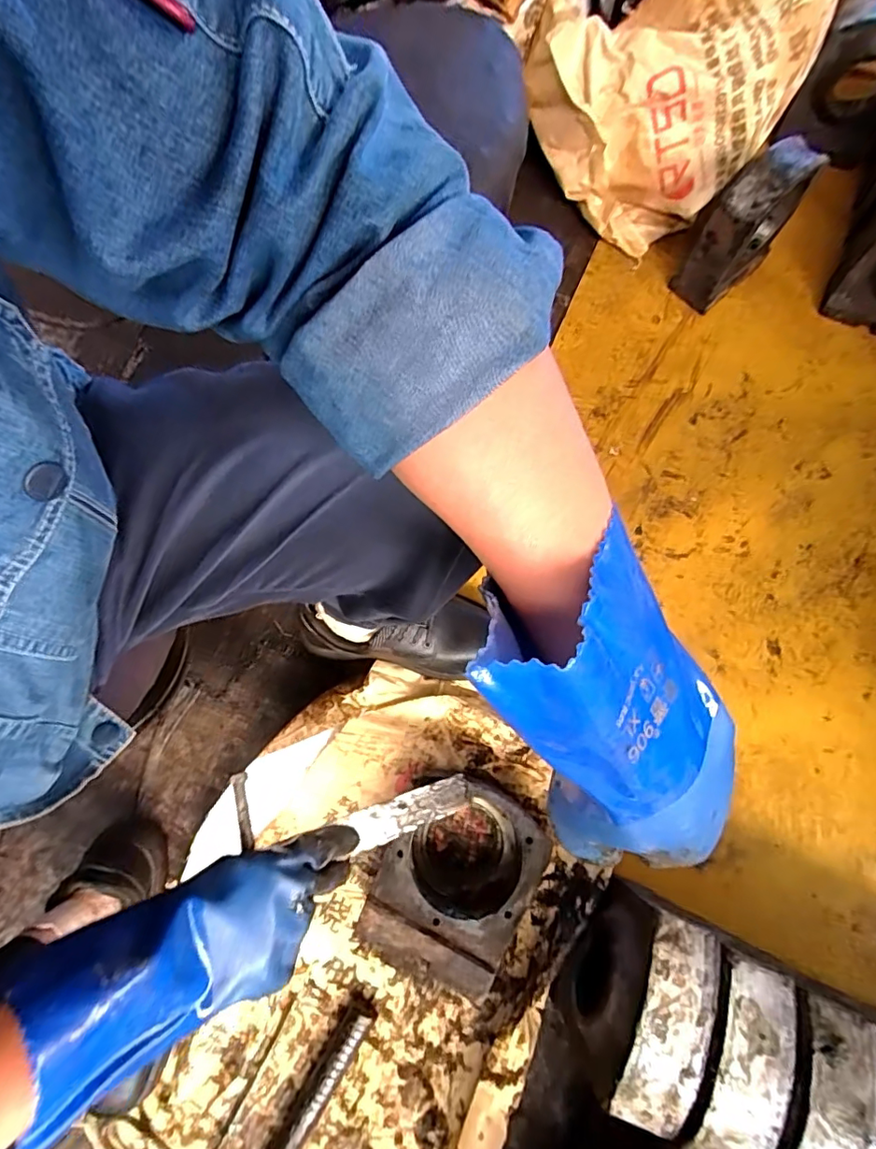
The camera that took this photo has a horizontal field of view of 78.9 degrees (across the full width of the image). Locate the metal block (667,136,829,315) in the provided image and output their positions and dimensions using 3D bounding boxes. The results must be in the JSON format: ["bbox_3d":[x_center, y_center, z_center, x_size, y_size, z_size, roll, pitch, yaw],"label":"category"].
[{"bbox_3d":[0.415,-0.476,0.737,0.142,0.196,0.071,-37,79,-10],"label":"metal block"}]

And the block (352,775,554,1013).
[{"bbox_3d":[0.017,0.327,0.581,0.151,0.068,0.186,29,77,7],"label":"block"}]

